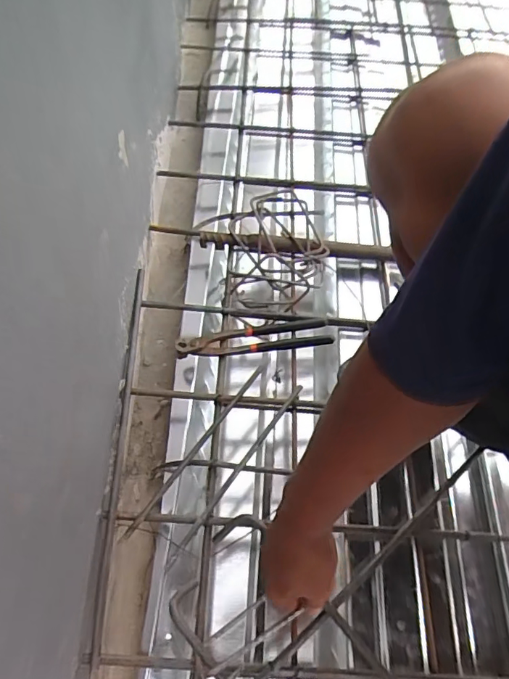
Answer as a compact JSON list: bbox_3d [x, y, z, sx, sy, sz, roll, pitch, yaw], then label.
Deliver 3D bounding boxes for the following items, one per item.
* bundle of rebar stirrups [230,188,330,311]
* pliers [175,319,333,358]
[{"bbox_3d":[0.039,-0.155,0.763,0.140,0.042,0.211,-4,59,-6],"label":"bundle of rebar stirrups"},{"bbox_3d":[-0.001,-0.002,0.700,0.218,0.021,0.052,-7,60,-8],"label":"pliers"}]

